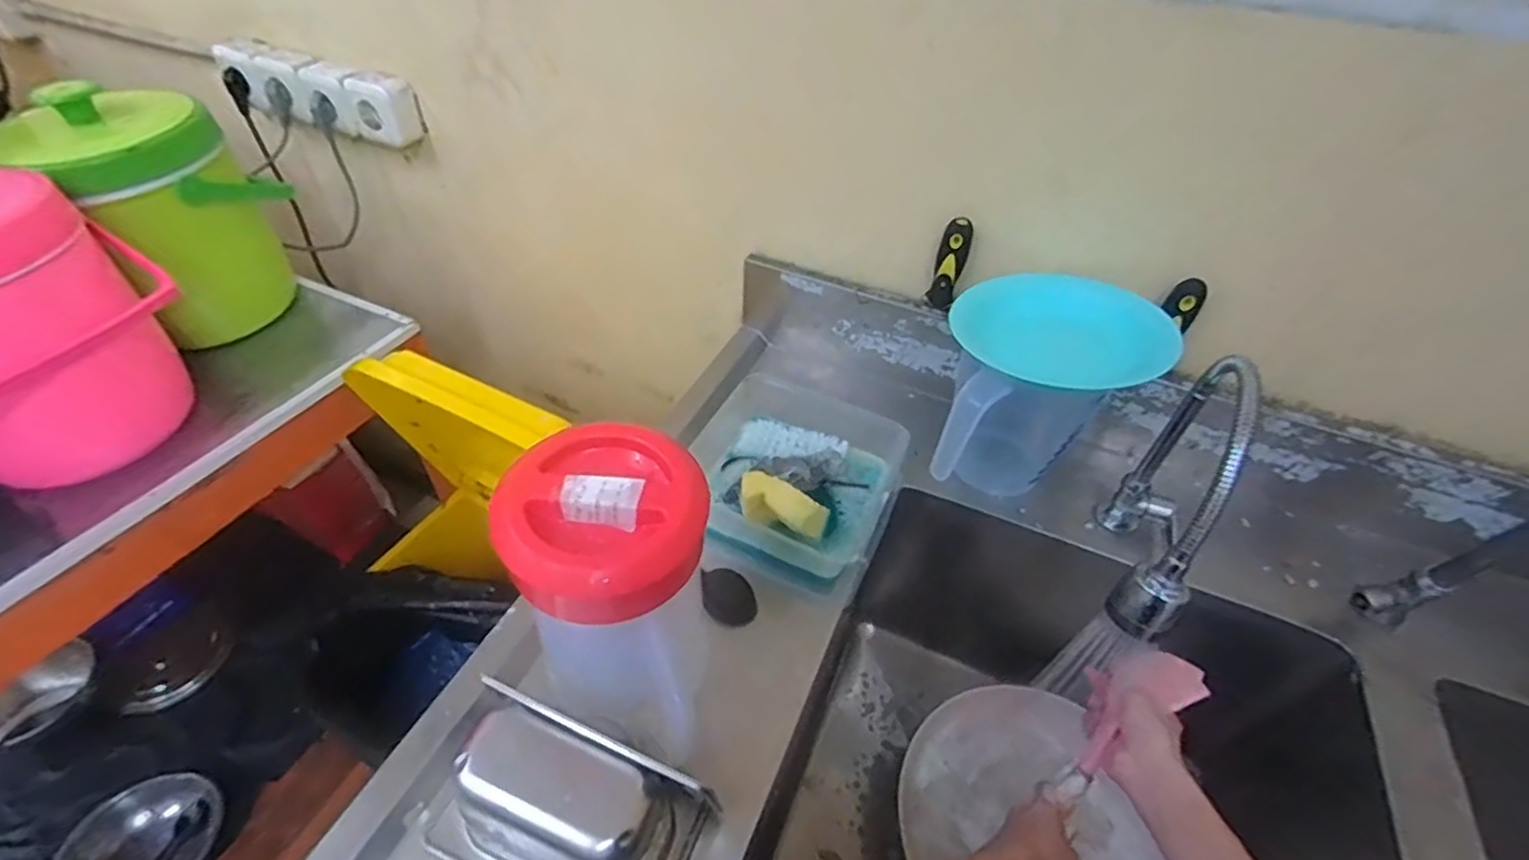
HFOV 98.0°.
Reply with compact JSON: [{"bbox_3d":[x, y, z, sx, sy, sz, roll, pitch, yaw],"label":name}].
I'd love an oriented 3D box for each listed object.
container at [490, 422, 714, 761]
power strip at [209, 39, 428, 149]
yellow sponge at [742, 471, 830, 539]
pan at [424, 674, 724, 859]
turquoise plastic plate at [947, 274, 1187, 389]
[{"bbox_3d":[-0.101,0.127,0.480,0.128,0.243,0.127,10,45,4],"label":"container"},{"bbox_3d":[-0.628,-0.481,0.944,0.318,0.084,0.055,20,47,14],"label":"power strip"},{"bbox_3d":[0.017,0.067,0.612,0.083,0.032,0.038,17,46,11],"label":"yellow sponge"},{"bbox_3d":[-0.140,0.257,0.461,0.180,0.104,0.105,18,46,12],"label":"pan"},{"bbox_3d":[0.274,-0.102,0.624,0.187,0.039,0.175,3,45,-3],"label":"turquoise plastic plate"}]

